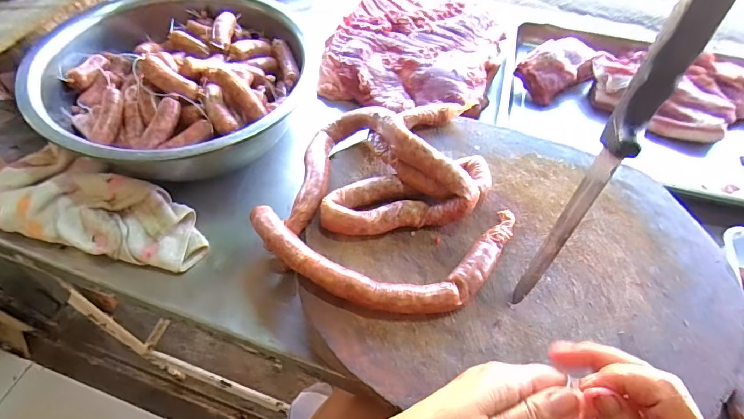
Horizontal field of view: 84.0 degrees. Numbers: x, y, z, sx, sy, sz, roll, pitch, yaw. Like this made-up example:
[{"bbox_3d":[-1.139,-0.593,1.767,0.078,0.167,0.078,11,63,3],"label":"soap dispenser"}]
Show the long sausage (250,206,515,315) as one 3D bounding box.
[{"bbox_3d":[0.015,0.045,0.420,0.280,0.027,0.124,1,55,-2],"label":"long sausage"}]

